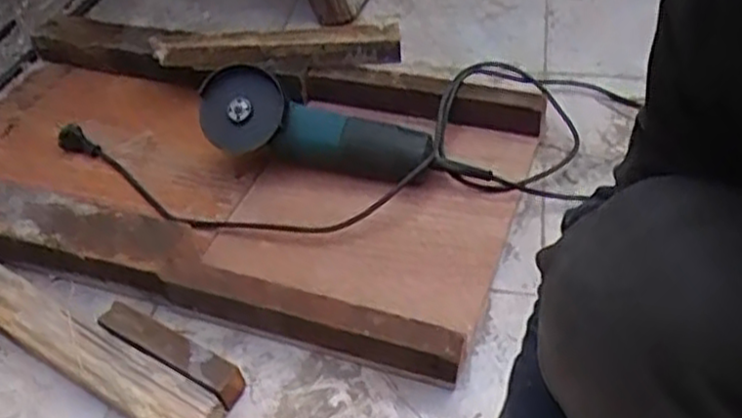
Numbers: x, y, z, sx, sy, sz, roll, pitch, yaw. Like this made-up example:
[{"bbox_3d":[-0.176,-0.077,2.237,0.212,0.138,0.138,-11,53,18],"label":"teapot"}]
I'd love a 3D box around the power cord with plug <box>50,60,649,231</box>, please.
[{"bbox_3d":[-0.025,-0.078,0.930,0.702,0.061,0.256,-10,45,-6],"label":"power cord with plug"}]

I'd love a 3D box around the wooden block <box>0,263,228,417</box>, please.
[{"bbox_3d":[-0.303,0.129,0.759,0.372,0.040,0.058,23,51,25],"label":"wooden block"}]

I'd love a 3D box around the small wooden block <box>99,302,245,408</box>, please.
[{"bbox_3d":[-0.194,0.139,0.737,0.167,0.045,0.032,23,51,25],"label":"small wooden block"}]

